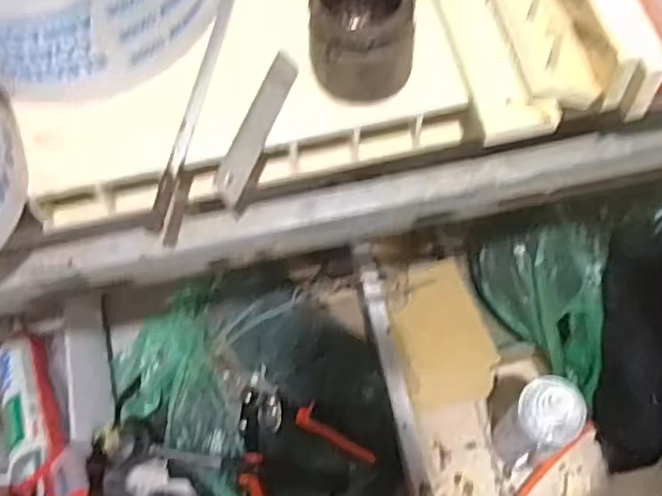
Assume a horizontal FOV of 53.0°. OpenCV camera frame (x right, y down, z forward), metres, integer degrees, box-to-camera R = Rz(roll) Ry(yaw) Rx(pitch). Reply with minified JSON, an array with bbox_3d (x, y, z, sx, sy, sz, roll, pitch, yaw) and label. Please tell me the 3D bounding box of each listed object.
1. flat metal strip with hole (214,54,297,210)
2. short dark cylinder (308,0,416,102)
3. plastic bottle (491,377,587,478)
[{"bbox_3d":[-0.042,-0.069,0.377,0.018,0.005,0.103,16,65,8],"label":"flat metal strip with hole"},{"bbox_3d":[0.017,-0.112,0.357,0.054,0.057,0.050,-2,62,3],"label":"short dark cylinder"},{"bbox_3d":[0.214,0.185,0.694,0.063,0.170,0.057,-33,65,-13],"label":"plastic bottle"}]

